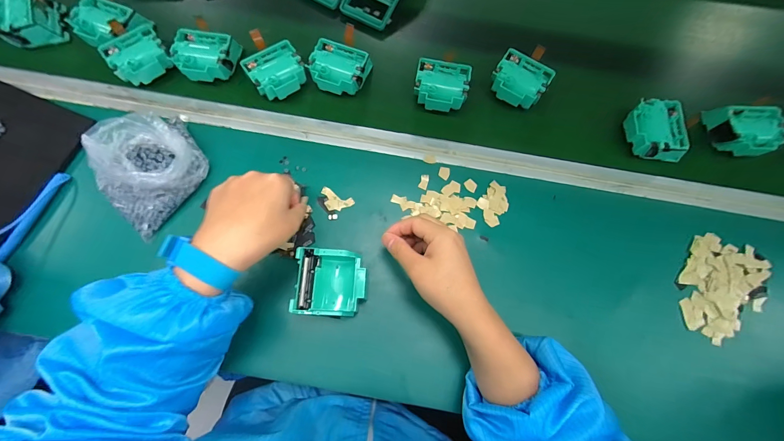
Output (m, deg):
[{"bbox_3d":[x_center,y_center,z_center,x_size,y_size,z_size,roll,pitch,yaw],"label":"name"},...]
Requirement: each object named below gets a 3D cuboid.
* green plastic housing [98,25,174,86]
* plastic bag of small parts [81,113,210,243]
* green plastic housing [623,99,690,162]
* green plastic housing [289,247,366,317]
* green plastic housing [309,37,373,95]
[{"bbox_3d":[-0.358,-0.231,0.471,0.073,0.033,0.064,-32,77,-9],"label":"green plastic housing"},{"bbox_3d":[-0.308,-0.069,0.416,0.119,0.053,0.149,-35,78,-10],"label":"plastic bag of small parts"},{"bbox_3d":[0.359,-0.124,0.453,0.067,0.036,0.077,0,74,-1],"label":"green plastic housing"},{"bbox_3d":[-0.070,0.074,0.390,0.079,0.042,0.074,4,74,0],"label":"green plastic housing"},{"bbox_3d":[-0.075,-0.215,0.479,0.077,0.044,0.067,13,74,3],"label":"green plastic housing"}]

